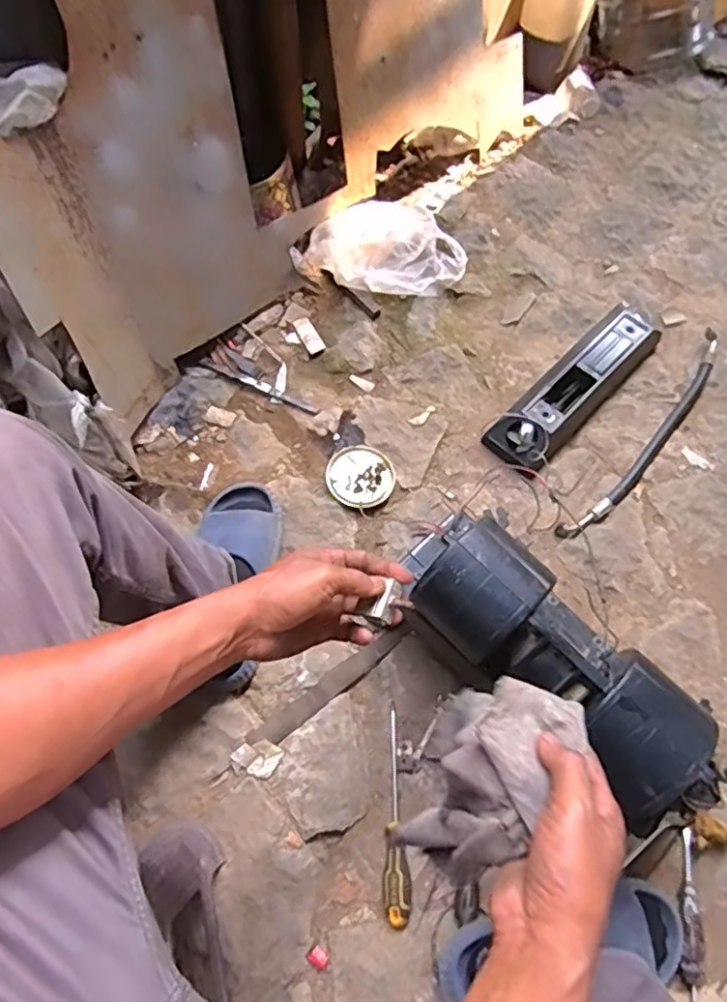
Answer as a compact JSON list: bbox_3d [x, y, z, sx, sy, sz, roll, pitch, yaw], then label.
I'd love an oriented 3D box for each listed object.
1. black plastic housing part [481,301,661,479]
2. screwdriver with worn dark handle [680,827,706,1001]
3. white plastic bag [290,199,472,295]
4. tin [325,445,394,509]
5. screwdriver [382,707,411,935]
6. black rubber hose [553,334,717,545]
[{"bbox_3d":[0.363,-0.199,1.100,0.100,0.067,0.377,41,69,16],"label":"black plastic housing part"},{"bbox_3d":[0.402,0.507,0.798,0.032,0.015,0.180,6,64,0],"label":"screwdriver with worn dark handle"},{"bbox_3d":[0.033,-0.472,1.210,0.323,0.076,0.167,4,64,-1],"label":"white plastic bag"},{"bbox_3d":[-0.006,-0.040,1.025,0.105,0.019,0.112,1,64,-2],"label":"tin"},{"bbox_3d":[0.037,0.393,0.821,0.031,0.025,0.250,-1,64,-3],"label":"screwdriver"},{"bbox_3d":[0.489,-0.116,1.086,0.057,0.020,0.518,38,68,14],"label":"black rubber hose"}]

